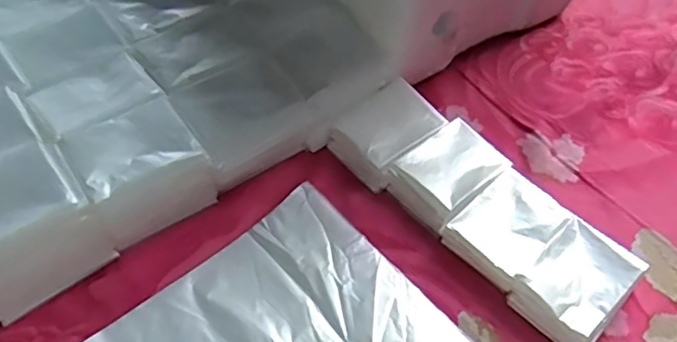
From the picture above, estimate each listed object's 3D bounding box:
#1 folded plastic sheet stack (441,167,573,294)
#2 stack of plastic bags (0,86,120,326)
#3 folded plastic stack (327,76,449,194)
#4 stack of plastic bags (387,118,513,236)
[{"bbox_3d":[0.133,0.047,0.465,0.089,0.026,0.063,-36,61,-28],"label":"folded plastic sheet stack"},{"bbox_3d":[-0.248,0.023,0.437,0.094,0.072,0.146,-30,59,-25],"label":"stack of plastic bags"},{"bbox_3d":[0.045,-0.033,0.523,0.095,0.029,0.068,-36,61,-28],"label":"folded plastic stack"},{"bbox_3d":[0.093,0.003,0.494,0.090,0.029,0.065,-34,60,-26],"label":"stack of plastic bags"}]

